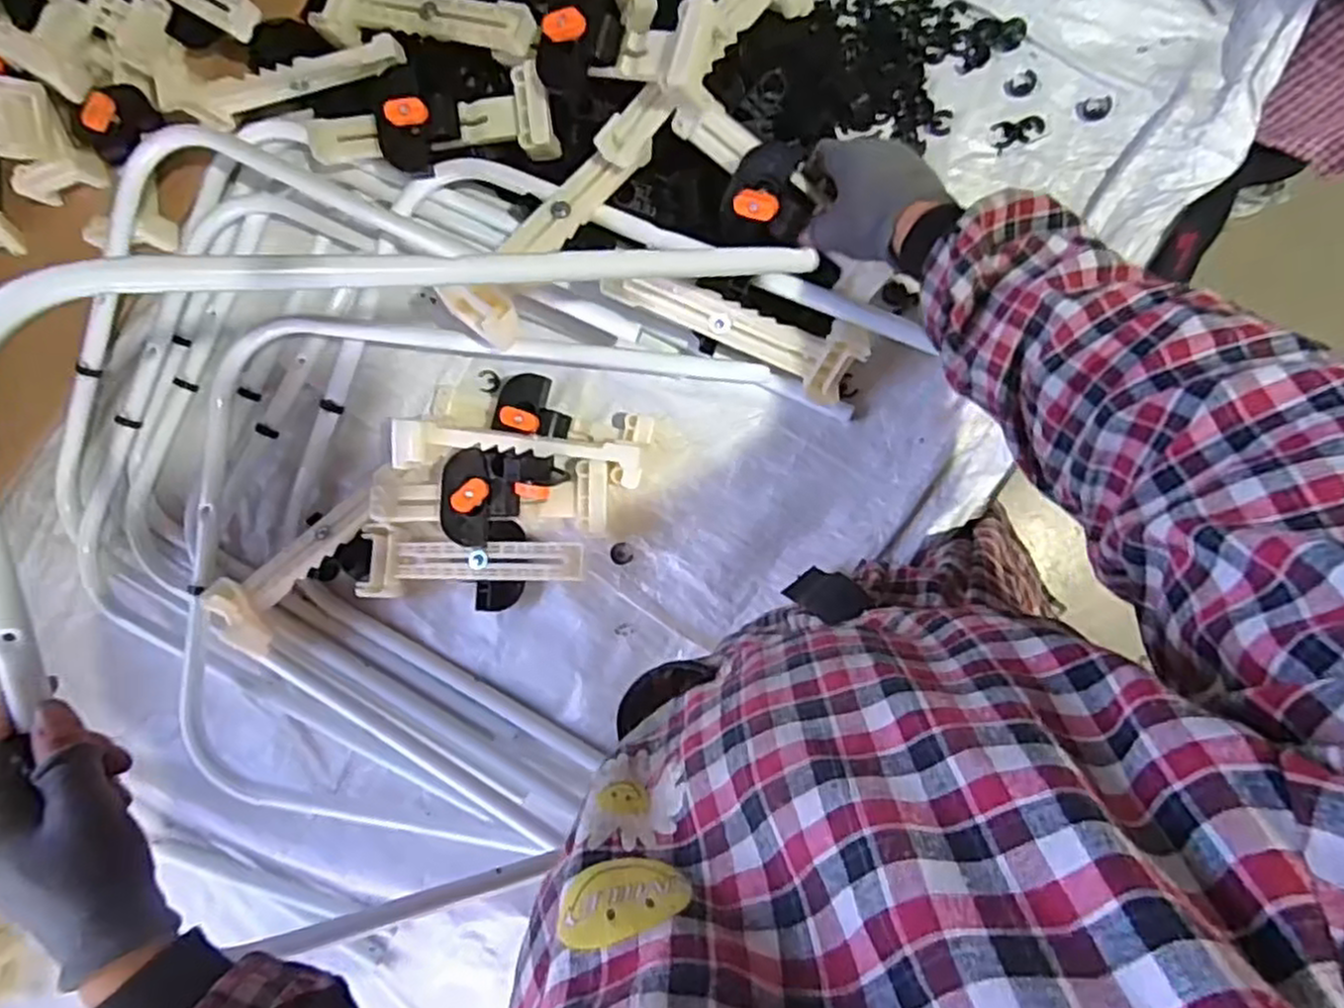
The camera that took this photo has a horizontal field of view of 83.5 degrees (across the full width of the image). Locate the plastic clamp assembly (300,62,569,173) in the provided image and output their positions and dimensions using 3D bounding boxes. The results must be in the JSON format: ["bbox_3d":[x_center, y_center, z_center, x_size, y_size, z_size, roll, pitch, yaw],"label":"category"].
[{"bbox_3d":[-0.197,-0.299,0.596,0.207,0.039,0.062,-4,89,11],"label":"plastic clamp assembly"}]

